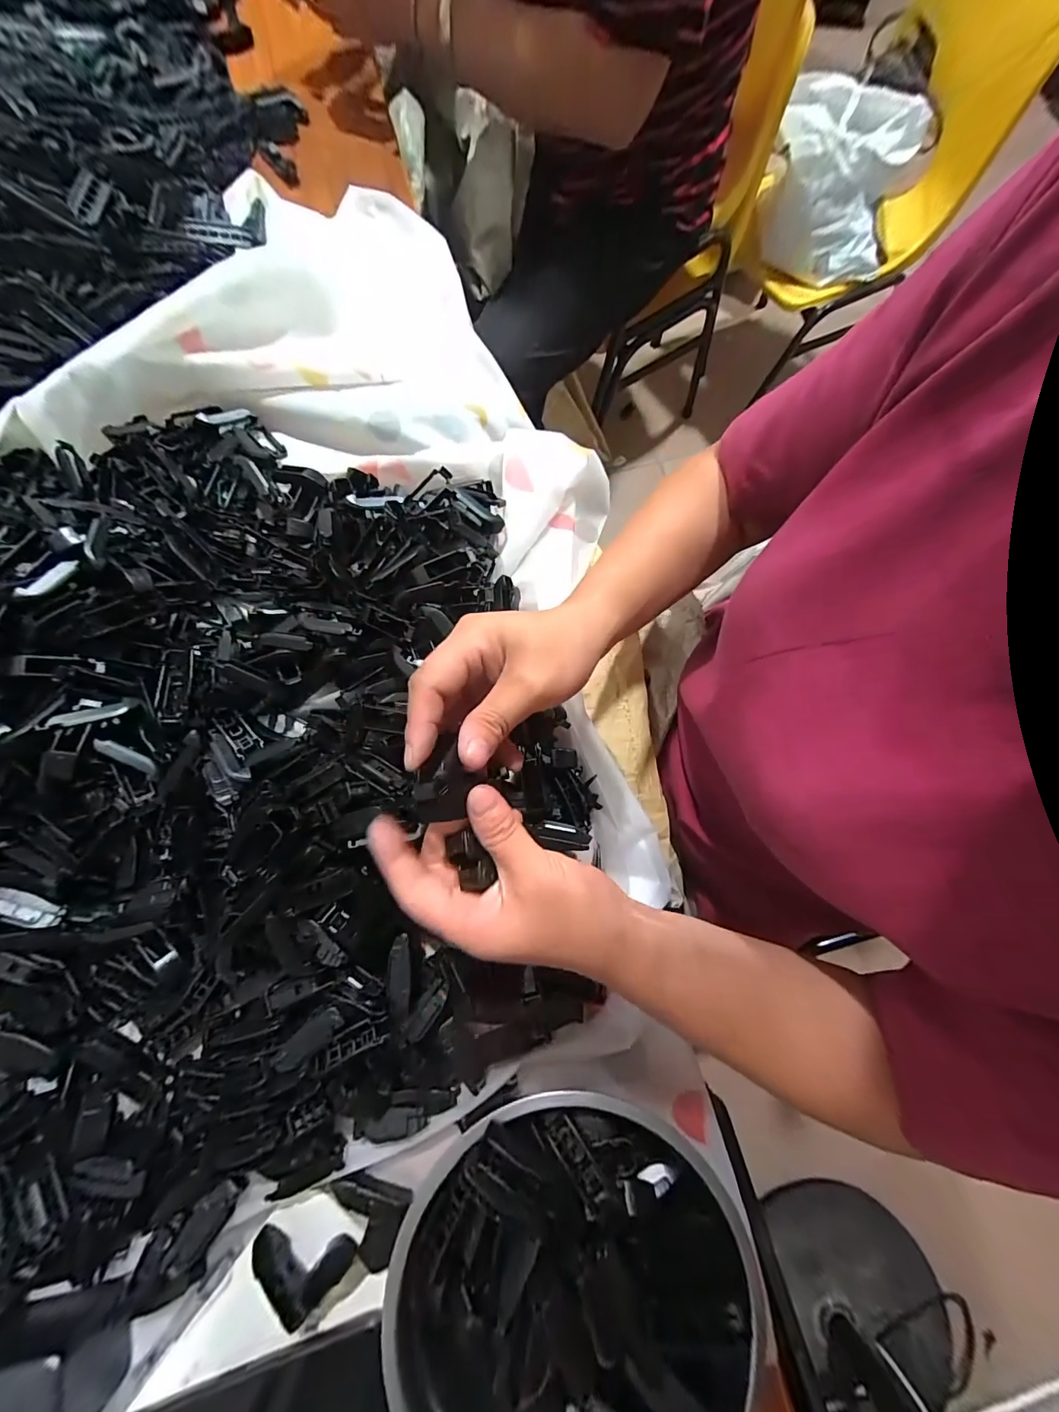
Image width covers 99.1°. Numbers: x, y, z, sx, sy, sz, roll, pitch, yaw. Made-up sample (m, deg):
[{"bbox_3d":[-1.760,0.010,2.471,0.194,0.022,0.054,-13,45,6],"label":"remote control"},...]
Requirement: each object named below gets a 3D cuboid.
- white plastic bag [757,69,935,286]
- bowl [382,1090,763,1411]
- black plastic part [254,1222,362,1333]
[{"bbox_3d":[0.546,-0.936,0.805,0.260,0.185,0.179,15,77,2],"label":"white plastic bag"},{"bbox_3d":[0.023,0.342,0.266,0.194,0.064,0.200,0,77,-1],"label":"bowl"},{"bbox_3d":[-0.147,0.356,0.290,0.051,0.008,0.054,-43,81,-10],"label":"black plastic part"}]

